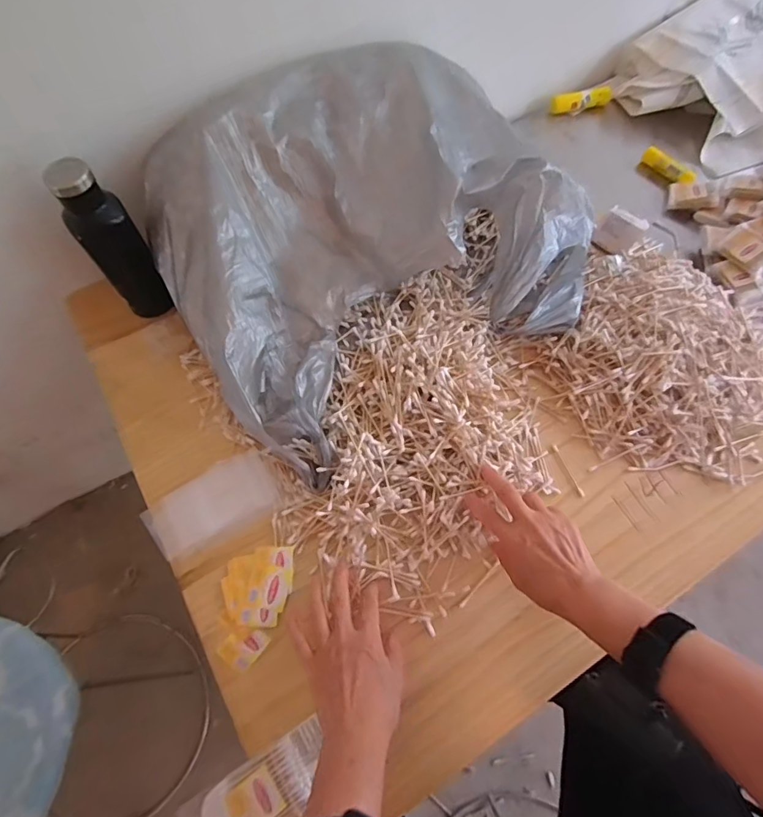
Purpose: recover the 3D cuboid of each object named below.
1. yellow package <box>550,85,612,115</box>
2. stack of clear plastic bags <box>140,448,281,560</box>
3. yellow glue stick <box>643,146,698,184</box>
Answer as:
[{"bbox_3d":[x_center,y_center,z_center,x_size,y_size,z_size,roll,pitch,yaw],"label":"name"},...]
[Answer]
[{"bbox_3d":[0.380,-0.589,0.928,0.115,0.030,0.033,-18,63,-6],"label":"yellow package"},{"bbox_3d":[-0.197,0.110,0.564,0.153,0.010,0.082,-31,66,-13],"label":"stack of clear plastic bags"},{"bbox_3d":[0.499,-0.423,0.846,0.023,0.025,0.102,-29,65,-12],"label":"yellow glue stick"}]

